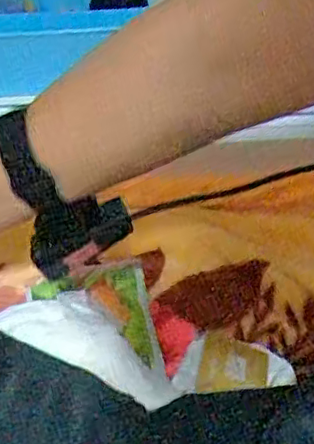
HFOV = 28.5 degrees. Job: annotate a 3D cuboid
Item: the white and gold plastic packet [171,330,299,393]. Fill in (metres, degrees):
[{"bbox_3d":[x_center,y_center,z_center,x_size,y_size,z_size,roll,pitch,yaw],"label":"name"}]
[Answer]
[{"bbox_3d":[0.057,0.109,0.485,0.090,0.011,0.053,-6,46,-4],"label":"white and gold plastic packet"}]

